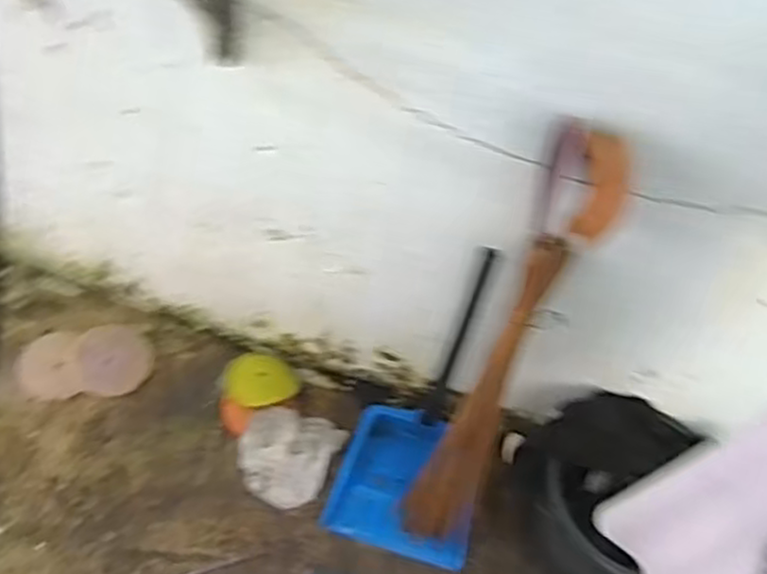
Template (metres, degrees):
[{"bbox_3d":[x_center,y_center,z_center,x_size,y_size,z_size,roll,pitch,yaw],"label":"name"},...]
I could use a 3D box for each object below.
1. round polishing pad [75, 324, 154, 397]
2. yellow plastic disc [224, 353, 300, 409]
[{"bbox_3d":[-0.542,0.145,1.509,0.143,0.009,0.159,-7,58,-15],"label":"round polishing pad"},{"bbox_3d":[-0.246,0.191,1.510,0.142,0.017,0.119,15,55,0],"label":"yellow plastic disc"}]

